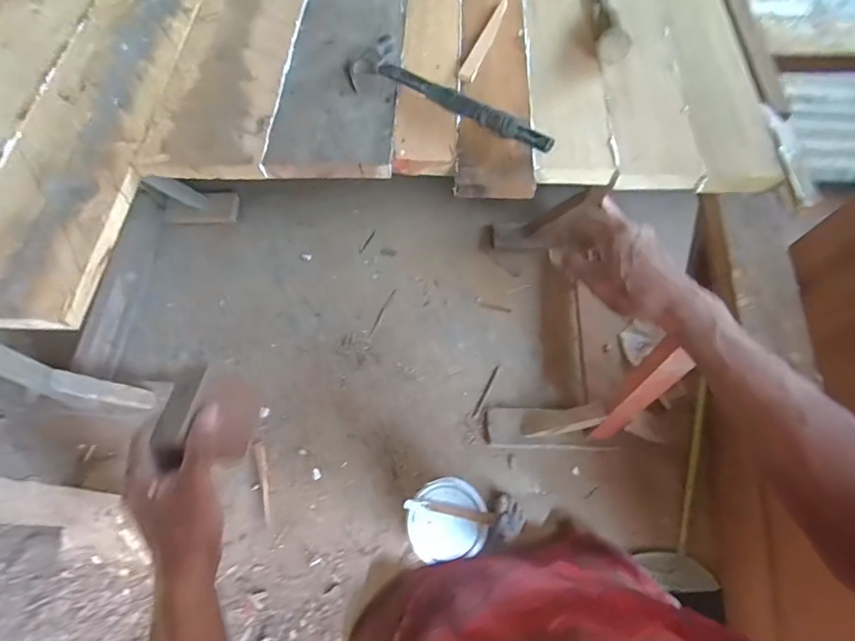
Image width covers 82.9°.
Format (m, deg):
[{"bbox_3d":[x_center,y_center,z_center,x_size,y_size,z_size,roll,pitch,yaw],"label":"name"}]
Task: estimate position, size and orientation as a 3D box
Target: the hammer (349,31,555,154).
[{"bbox_3d":[0.037,-0.331,0.707,0.336,0.024,0.108,30,68,16],"label":"hammer"}]

